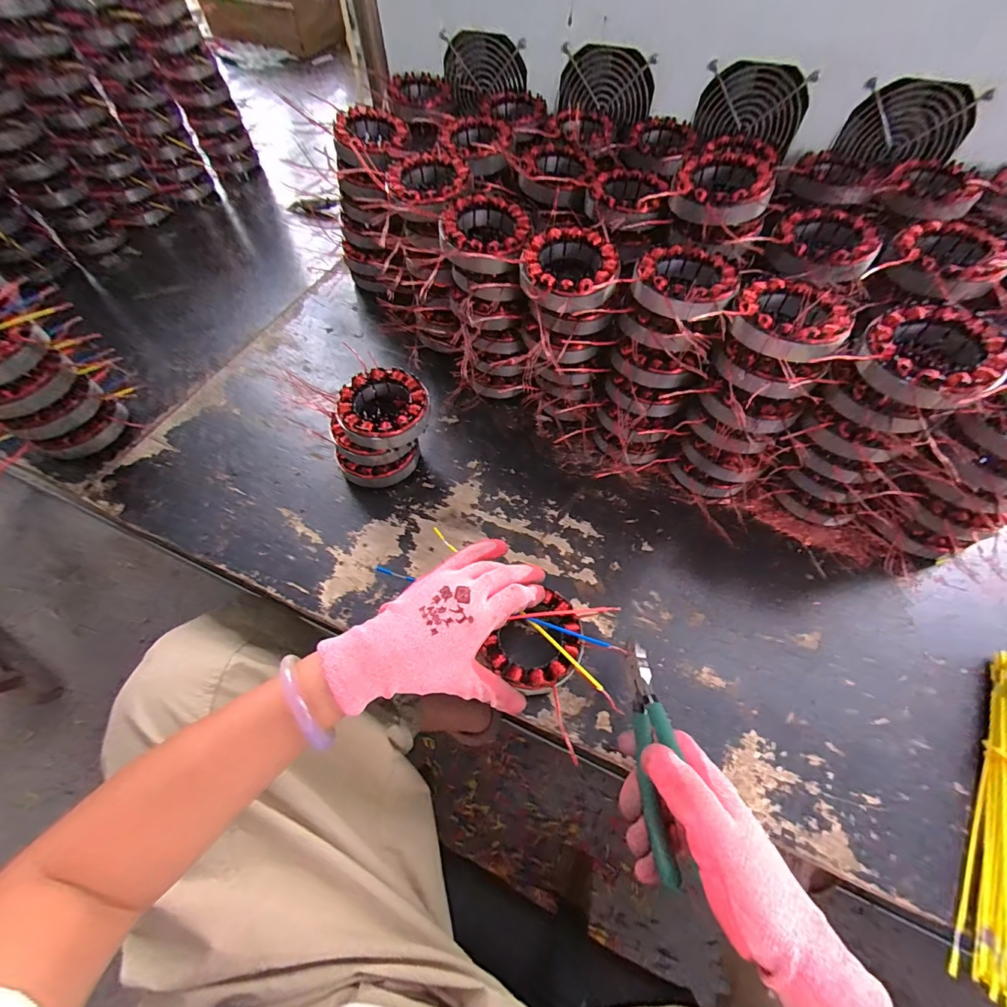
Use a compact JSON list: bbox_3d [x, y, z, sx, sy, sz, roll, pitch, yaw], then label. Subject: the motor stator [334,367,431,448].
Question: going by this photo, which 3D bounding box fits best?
[{"bbox_3d":[-0.120,-0.093,0.422,0.087,0.038,0.082,0,60,0],"label":"motor stator"}]

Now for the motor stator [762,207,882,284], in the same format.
[{"bbox_3d":[0.292,-0.236,0.396,0.094,0.035,0.082,-30,65,-16],"label":"motor stator"}]

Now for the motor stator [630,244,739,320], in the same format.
[{"bbox_3d":[0.159,-0.195,0.374,0.084,0.026,0.085,0,60,0],"label":"motor stator"}]

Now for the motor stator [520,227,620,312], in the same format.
[{"bbox_3d":[0.059,-0.212,0.386,0.084,0.028,0.087,6,61,4],"label":"motor stator"}]

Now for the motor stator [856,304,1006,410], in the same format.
[{"bbox_3d":[0.317,-0.109,0.320,0.090,0.035,0.084,-39,67,-20],"label":"motor stator"}]

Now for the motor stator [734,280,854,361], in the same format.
[{"bbox_3d":[0.234,-0.152,0.346,0.084,0.023,0.086,39,67,20],"label":"motor stator"}]

